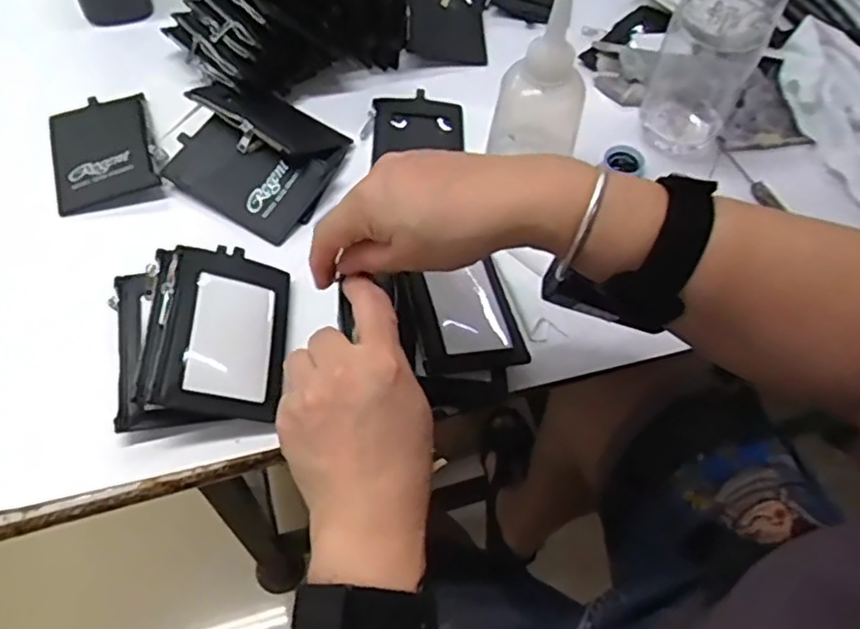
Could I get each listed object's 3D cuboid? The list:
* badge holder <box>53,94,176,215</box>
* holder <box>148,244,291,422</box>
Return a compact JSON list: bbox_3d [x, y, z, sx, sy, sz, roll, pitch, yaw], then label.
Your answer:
[{"bbox_3d":[-0.247,-0.129,0.501,0.076,0.015,0.115,-18,61,-14],"label":"badge holder"},{"bbox_3d":[-0.124,0.008,0.402,0.073,0.008,0.109,18,52,-26],"label":"holder"}]

